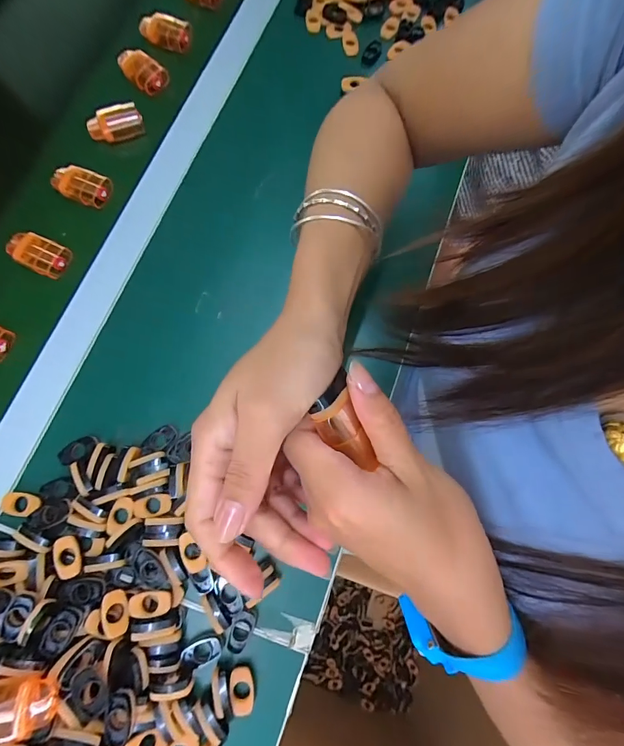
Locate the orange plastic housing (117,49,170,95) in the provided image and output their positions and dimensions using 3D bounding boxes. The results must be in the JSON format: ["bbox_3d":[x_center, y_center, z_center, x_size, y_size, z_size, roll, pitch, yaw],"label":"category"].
[{"bbox_3d":[-0.202,-0.358,0.438,0.062,0.022,0.029,33,76,7],"label":"orange plastic housing"}]

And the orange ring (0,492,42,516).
[{"bbox_3d":[-0.255,0.115,0.323,0.039,0.010,0.019,7,75,0],"label":"orange ring"}]

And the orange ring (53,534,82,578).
[{"bbox_3d":[-0.204,0.153,0.308,0.020,0.006,0.033,-16,76,-6],"label":"orange ring"}]

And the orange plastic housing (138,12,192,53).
[{"bbox_3d":[-0.178,-0.417,0.452,0.059,0.024,0.025,9,75,1],"label":"orange plastic housing"}]

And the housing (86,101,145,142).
[{"bbox_3d":[-0.225,-0.285,0.420,0.060,0.024,0.030,-21,76,-7],"label":"housing"}]

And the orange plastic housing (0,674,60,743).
[{"bbox_3d":[-0.219,0.238,0.265,0.068,0.028,0.032,-6,75,-3],"label":"orange plastic housing"}]

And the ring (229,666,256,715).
[{"bbox_3d":[-0.057,0.258,0.300,0.018,0.008,0.032,-9,75,-4],"label":"ring"}]

